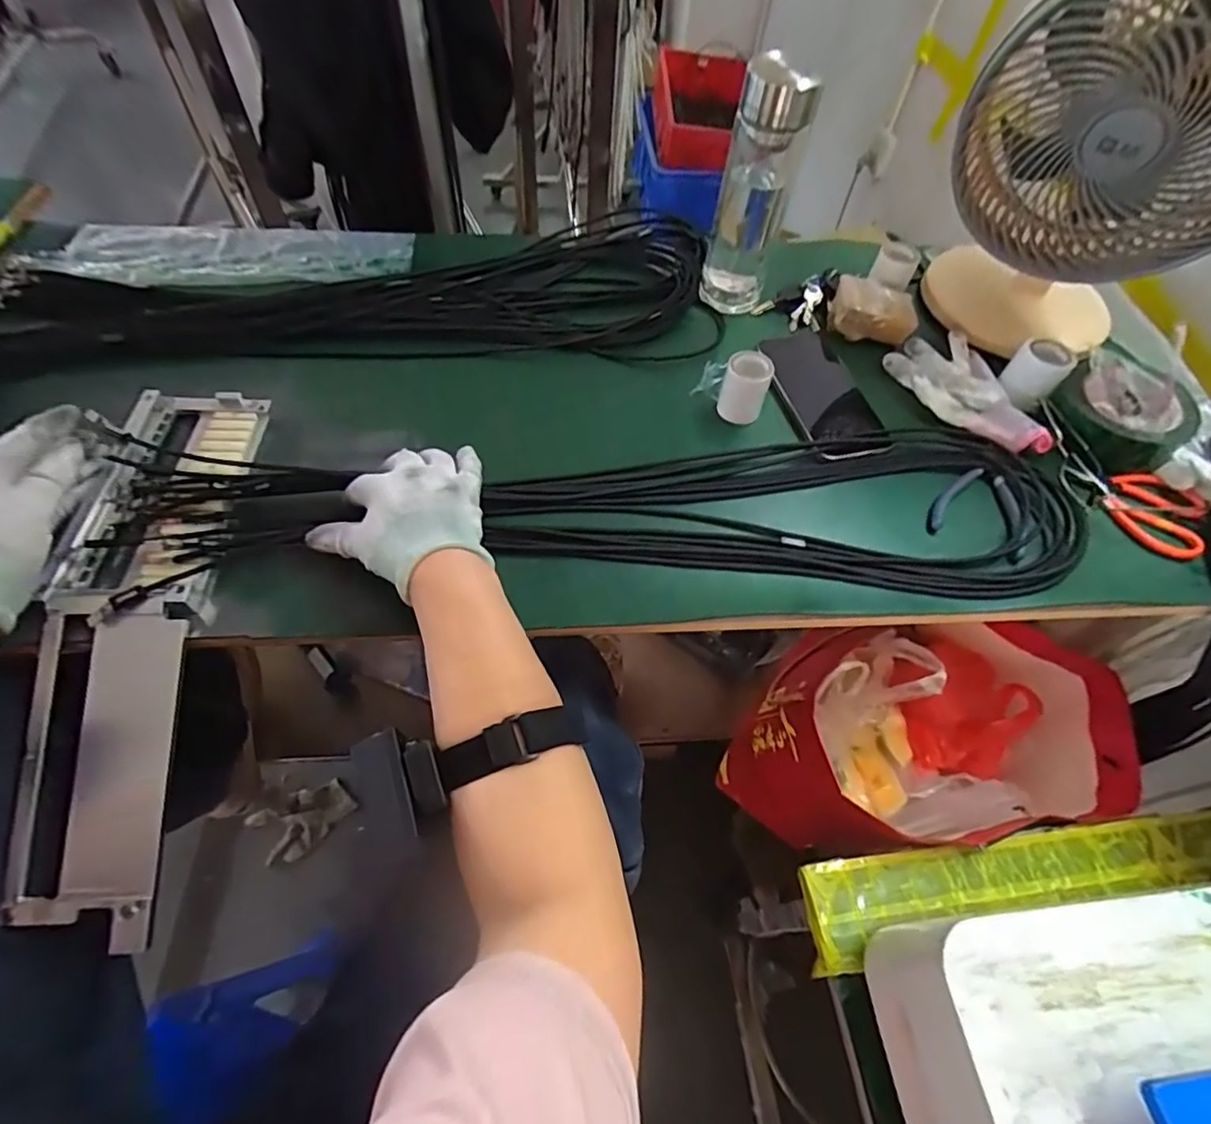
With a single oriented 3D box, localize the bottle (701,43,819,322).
[{"bbox_3d":[0.144,-0.360,0.581,0.065,0.203,0.071,11,56,3],"label":"bottle"}]

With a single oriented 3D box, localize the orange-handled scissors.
[{"bbox_3d":[0.452,-0.053,0.517,0.110,0.025,0.075,23,58,11],"label":"orange-handled scissors"}]

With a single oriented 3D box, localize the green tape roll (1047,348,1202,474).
[{"bbox_3d":[0.458,-0.138,0.527,0.110,0.049,0.105,-33,64,-23],"label":"green tape roll"}]

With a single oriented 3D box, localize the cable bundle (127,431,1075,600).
[{"bbox_3d":[0.004,-0.038,0.473,0.743,0.031,0.147,-1,57,-5],"label":"cable bundle"}]

